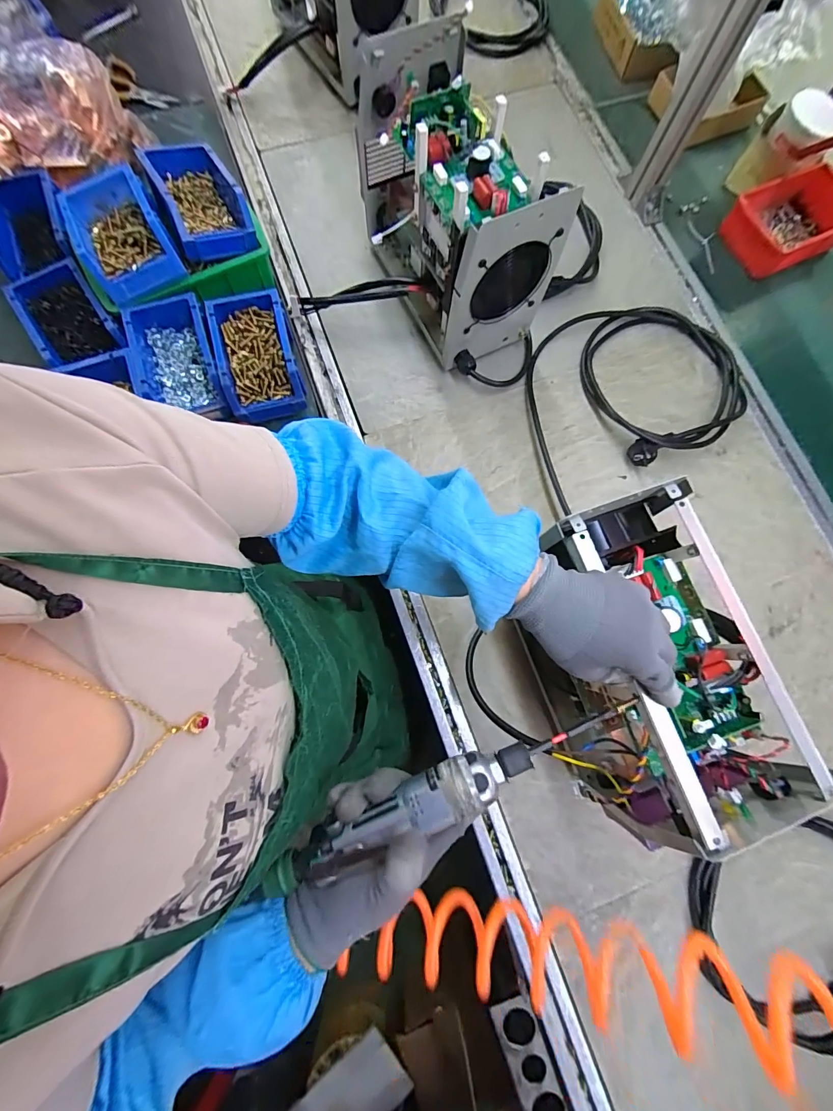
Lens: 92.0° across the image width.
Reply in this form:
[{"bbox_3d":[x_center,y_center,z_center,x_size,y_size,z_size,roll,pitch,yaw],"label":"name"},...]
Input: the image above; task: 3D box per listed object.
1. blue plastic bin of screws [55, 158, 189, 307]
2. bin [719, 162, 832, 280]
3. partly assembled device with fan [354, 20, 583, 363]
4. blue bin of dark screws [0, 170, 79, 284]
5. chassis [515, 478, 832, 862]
[{"bbox_3d":[-0.404,-0.435,0.542,0.120,0.047,0.166,-29,80,-7],"label":"blue plastic bin of screws"},{"bbox_3d":[0.645,-0.576,0.694,0.194,0.062,0.140,-24,80,-6],"label":"bin"},{"bbox_3d":[0.049,-0.470,0.563,0.160,0.237,0.306,-26,80,-6],"label":"partly assembled device with fan"},{"bbox_3d":[-0.559,-0.466,0.600,0.115,0.074,0.174,-26,80,-6],"label":"blue bin of dark screws"},{"bbox_3d":[0.229,0.113,0.439,0.145,0.230,0.307,-15,79,-5],"label":"chassis"}]

